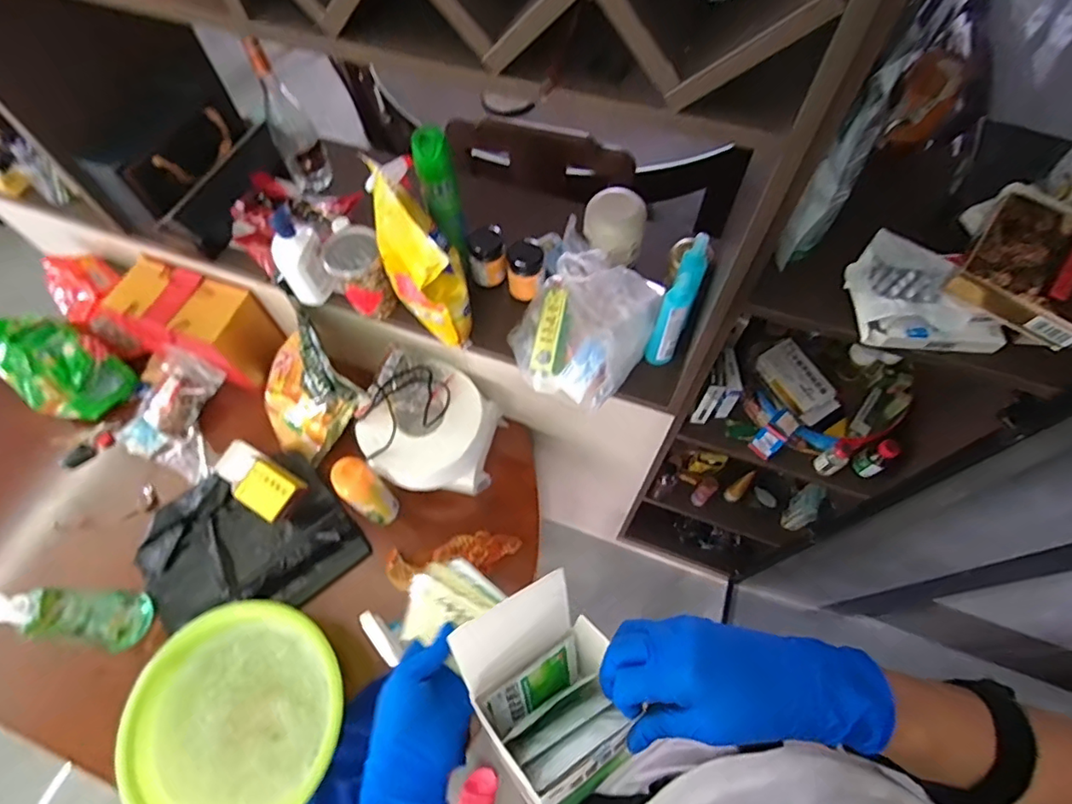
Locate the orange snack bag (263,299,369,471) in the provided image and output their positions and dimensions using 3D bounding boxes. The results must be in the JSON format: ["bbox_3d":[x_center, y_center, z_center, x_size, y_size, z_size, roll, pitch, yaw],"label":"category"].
[{"bbox_3d":[-0.463,-0.021,1.071,0.226,0.252,0.058,49,30,9],"label":"orange snack bag"}]

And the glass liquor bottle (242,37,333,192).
[{"bbox_3d":[-0.470,-0.533,1.039,0.084,0.262,0.085,-23,65,-10],"label":"glass liquor bottle"}]

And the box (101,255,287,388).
[{"bbox_3d":[-0.712,-0.158,1.148,0.276,0.174,0.154,14,65,8],"label":"box"}]

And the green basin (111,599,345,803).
[{"bbox_3d":[-0.472,0.501,0.871,0.323,0.058,0.327,-39,69,-17],"label":"green basin"}]

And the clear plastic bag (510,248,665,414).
[{"bbox_3d":[0.070,-0.125,0.889,0.212,0.151,0.201,34,69,16],"label":"clear plastic bag"}]

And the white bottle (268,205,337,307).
[{"bbox_3d":[-0.407,-0.251,0.949,0.063,0.153,0.087,13,64,8],"label":"white bottle"}]

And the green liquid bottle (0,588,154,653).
[{"bbox_3d":[-0.739,0.346,0.888,0.056,0.287,0.094,9,64,5],"label":"green liquid bottle"}]

